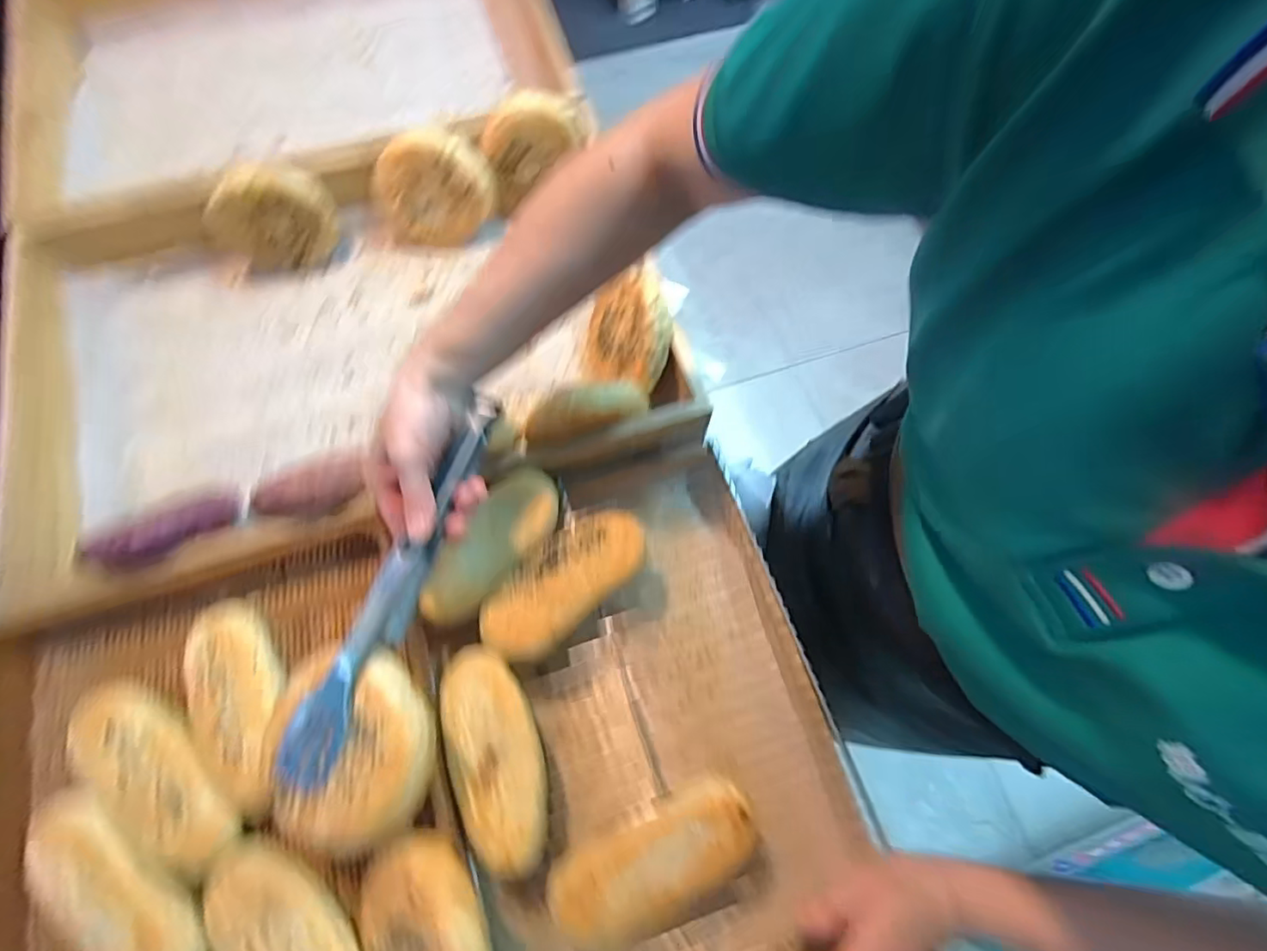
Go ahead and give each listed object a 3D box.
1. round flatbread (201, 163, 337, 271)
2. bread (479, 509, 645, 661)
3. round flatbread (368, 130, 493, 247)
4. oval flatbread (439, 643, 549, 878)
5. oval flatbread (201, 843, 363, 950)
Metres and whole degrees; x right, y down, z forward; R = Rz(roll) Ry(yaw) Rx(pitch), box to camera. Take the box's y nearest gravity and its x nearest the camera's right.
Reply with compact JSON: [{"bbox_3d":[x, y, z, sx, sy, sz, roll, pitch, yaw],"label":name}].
[{"bbox_3d":[-0.375,-0.263,0.597,0.104,0.111,0.031,11,48,-40],"label":"round flatbread"},{"bbox_3d":[-0.057,0.091,0.484,0.075,0.044,0.152,43,75,13],"label":"bread"},{"bbox_3d":[-0.218,-0.306,0.628,0.115,0.125,0.023,11,49,-30],"label":"round flatbread"},{"bbox_3d":[-0.105,0.211,0.441,0.066,0.033,0.154,-20,72,-8],"label":"oval flatbread"},{"bbox_3d":[-0.224,0.307,0.372,0.147,0.027,0.066,37,74,11],"label":"oval flatbread"}]

